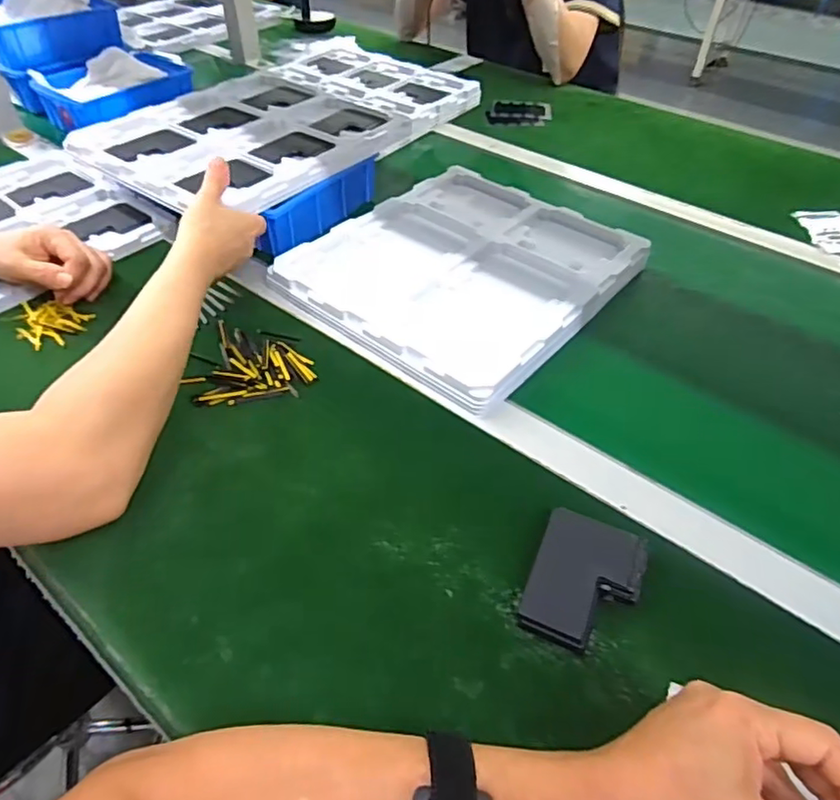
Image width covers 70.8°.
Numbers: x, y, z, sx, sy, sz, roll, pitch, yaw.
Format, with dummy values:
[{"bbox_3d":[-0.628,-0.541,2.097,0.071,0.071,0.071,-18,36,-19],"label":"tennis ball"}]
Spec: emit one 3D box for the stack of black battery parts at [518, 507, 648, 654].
[{"bbox_3d":[0.110,0.121,0.395,0.069,0.020,0.092,19,49,15],"label":"stack of black battery parts"}]

